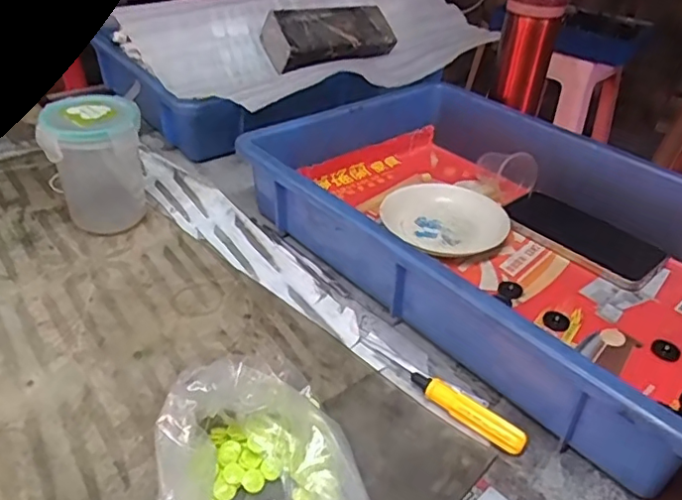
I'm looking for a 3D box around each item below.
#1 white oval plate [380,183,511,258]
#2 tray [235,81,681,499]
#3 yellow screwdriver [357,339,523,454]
[{"bbox_3d":[0.096,-0.027,0.549,0.114,0.019,0.108,-10,39,-19],"label":"white oval plate"},{"bbox_3d":[0.145,-0.020,0.502,0.289,0.087,0.424,-26,46,-34],"label":"tray"},{"bbox_3d":[0.064,0.094,0.393,0.131,0.016,0.014,31,44,31],"label":"yellow screwdriver"}]

